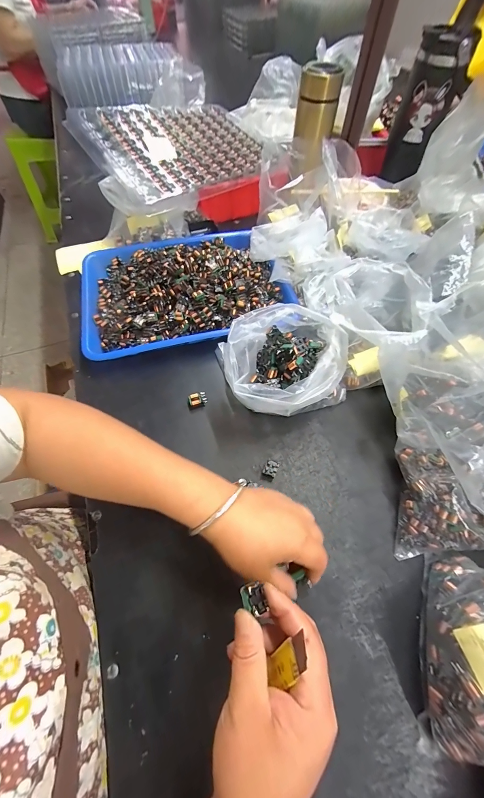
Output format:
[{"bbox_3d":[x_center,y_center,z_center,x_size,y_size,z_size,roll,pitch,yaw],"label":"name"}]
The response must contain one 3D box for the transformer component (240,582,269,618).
[{"bbox_3d":[0.009,0.144,0.210,0.017,0.008,0.019,-7,60,-5],"label":"transformer component"}]

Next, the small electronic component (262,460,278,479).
[{"bbox_3d":[0.035,0.086,0.356,0.015,0.014,0.018,19,62,10],"label":"small electronic component"}]

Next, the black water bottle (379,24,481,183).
[{"bbox_3d":[0.346,-0.543,0.563,0.070,0.205,0.080,-17,62,-10],"label":"black water bottle"}]

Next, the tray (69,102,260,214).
[{"bbox_3d":[-0.113,-0.473,0.559,0.320,0.031,0.233,-33,79,-24],"label":"tray"}]

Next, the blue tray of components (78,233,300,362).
[{"bbox_3d":[-0.095,-0.192,0.479,0.330,0.065,0.240,-14,61,-8],"label":"blue tray of components"}]

